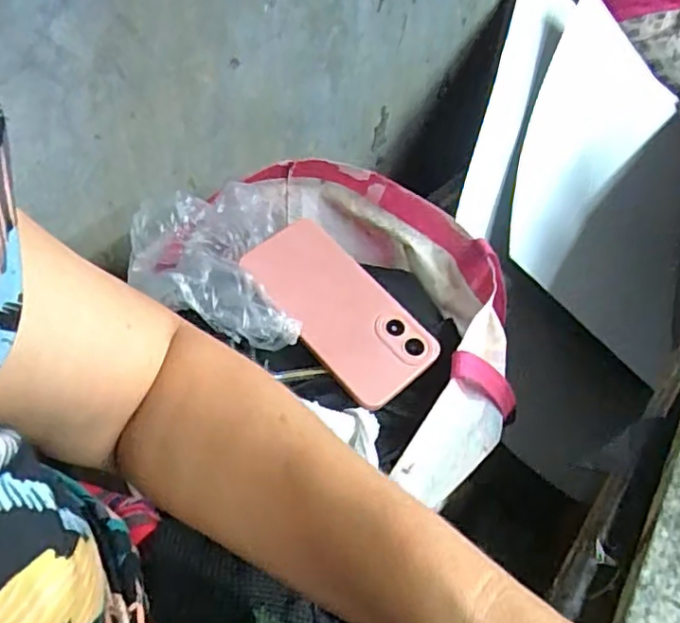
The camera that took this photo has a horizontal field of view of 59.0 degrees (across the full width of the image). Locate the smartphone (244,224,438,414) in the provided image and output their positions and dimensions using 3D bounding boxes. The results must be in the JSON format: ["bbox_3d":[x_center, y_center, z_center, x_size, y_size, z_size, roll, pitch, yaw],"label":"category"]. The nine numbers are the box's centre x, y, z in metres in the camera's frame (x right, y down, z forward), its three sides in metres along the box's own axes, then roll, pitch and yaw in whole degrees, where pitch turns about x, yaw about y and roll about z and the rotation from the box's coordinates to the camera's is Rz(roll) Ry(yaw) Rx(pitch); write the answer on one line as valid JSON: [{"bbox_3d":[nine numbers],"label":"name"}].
[{"bbox_3d":[-0.003,-0.003,0.471,0.078,0.008,0.164,-38,68,-17],"label":"smartphone"}]

